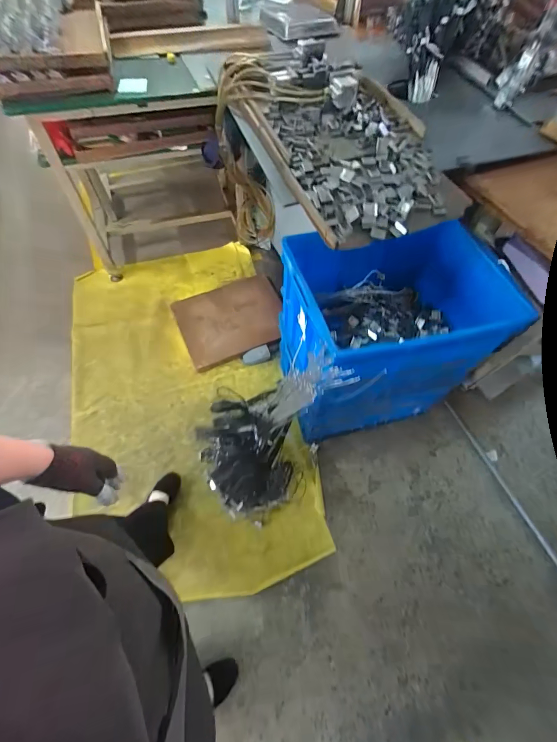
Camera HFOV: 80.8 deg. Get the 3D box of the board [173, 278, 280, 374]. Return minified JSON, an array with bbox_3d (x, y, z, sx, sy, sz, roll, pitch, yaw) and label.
[{"bbox_3d":[-0.216,-0.243,1.553,0.482,0.052,0.394,-21,64,-15],"label":"board"}]

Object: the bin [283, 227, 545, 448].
[{"bbox_3d":[0.308,-0.125,1.122,0.586,0.626,0.498,-15,61,-10],"label":"bin"}]

